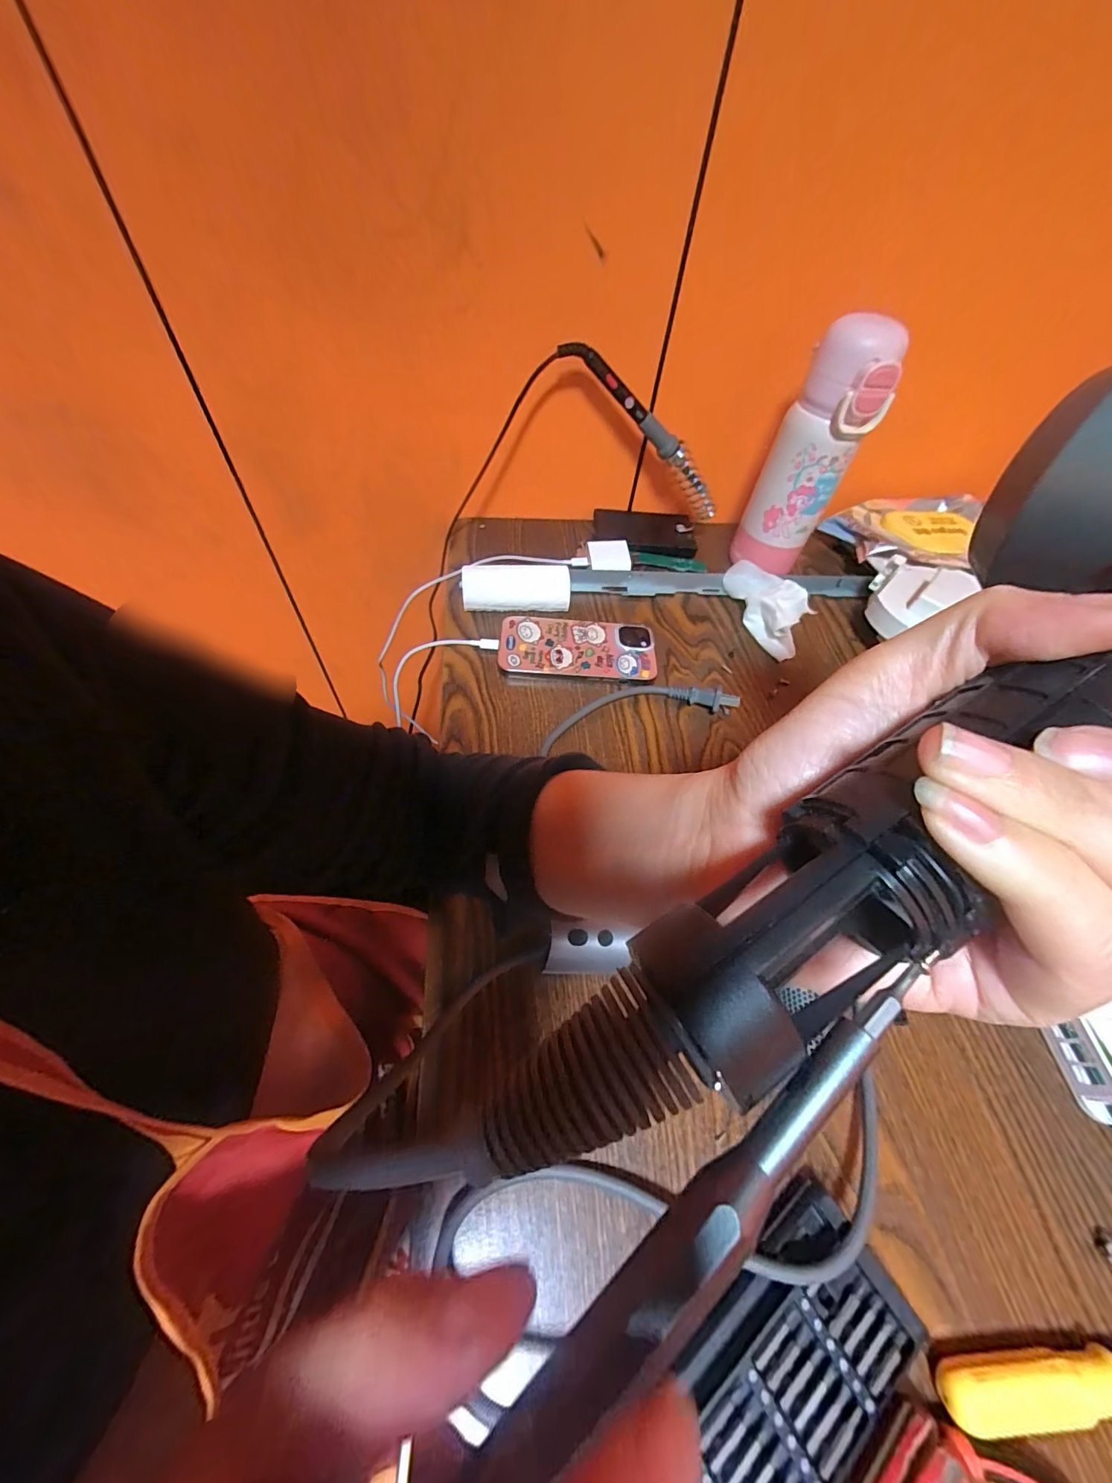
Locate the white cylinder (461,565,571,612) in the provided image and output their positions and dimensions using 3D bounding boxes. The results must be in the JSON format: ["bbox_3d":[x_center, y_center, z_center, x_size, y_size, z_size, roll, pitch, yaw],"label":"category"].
[{"bbox_3d":[-0.040,-0.154,0.481,0.105,0.033,0.042,-2,57,-7],"label":"white cylinder"}]

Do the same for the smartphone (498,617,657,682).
[{"bbox_3d":[0.019,-0.087,0.447,0.142,0.012,0.070,3,56,-3],"label":"smartphone"}]

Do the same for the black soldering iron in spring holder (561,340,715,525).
[{"bbox_3d":[0.096,-0.306,0.475,0.226,0.029,0.034,27,47,-36],"label":"black soldering iron in spring holder"}]

